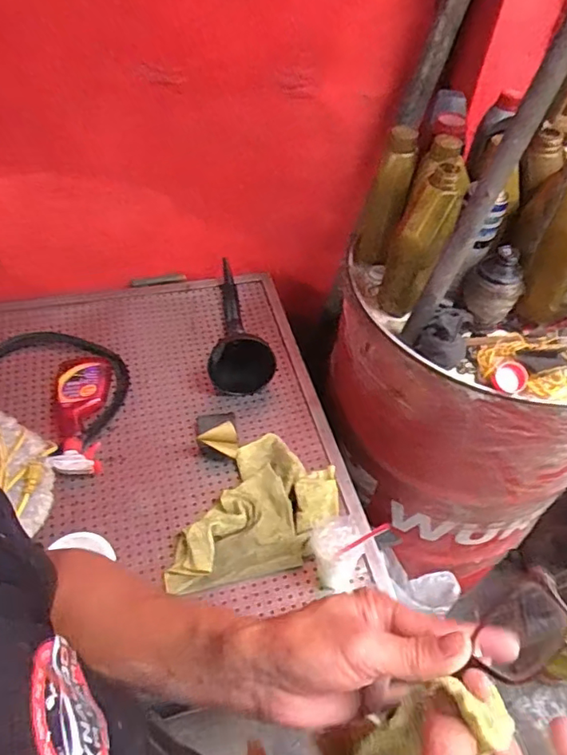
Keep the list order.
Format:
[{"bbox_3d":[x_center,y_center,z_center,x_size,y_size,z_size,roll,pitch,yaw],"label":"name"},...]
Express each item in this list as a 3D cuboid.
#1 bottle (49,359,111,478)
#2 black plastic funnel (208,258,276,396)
[{"bbox_3d":[-0.372,0.060,0.994,0.094,0.051,0.242,-2,48,-6],"label":"bottle"},{"bbox_3d":[-0.103,-0.125,1.129,0.125,0.113,0.328,-6,49,-9],"label":"black plastic funnel"}]

